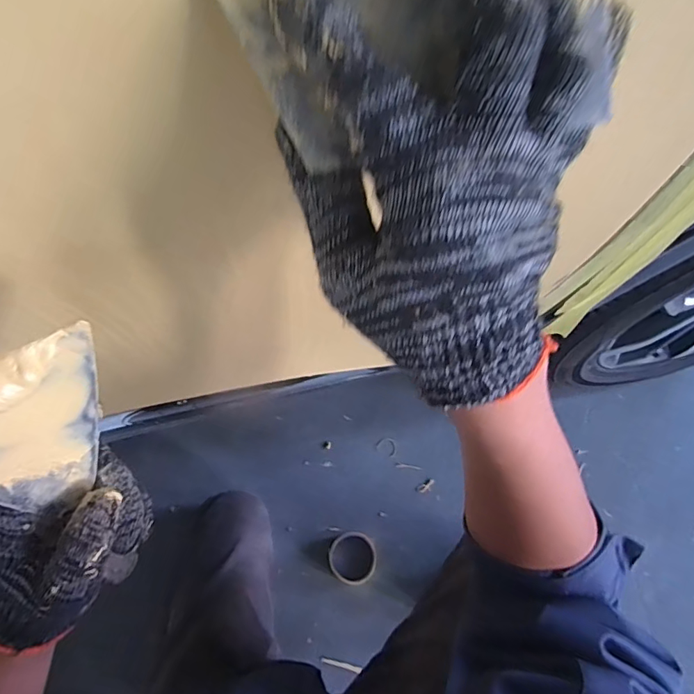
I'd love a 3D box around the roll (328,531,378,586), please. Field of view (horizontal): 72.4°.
[{"bbox_3d":[0.011,0.385,0.868,0.087,0.023,0.088,0,65,-1],"label":"roll"}]

